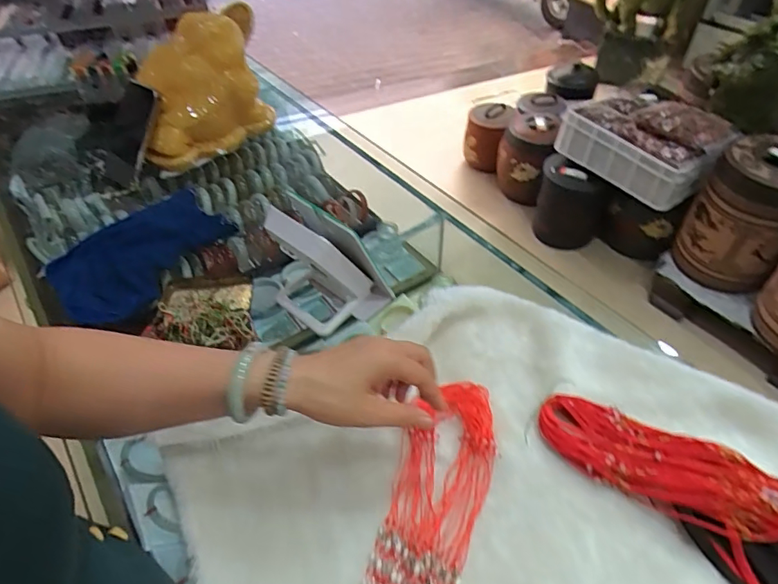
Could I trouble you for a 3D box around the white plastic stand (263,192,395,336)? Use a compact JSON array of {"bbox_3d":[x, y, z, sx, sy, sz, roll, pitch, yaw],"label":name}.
[{"bbox_3d":[-0.078,-0.028,0.598,0.133,0.162,0.081,9,49,11],"label":"white plastic stand"}]

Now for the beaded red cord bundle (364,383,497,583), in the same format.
[{"bbox_3d":[0.026,0.223,0.438,0.081,0.017,0.333,15,51,16],"label":"beaded red cord bundle"}]

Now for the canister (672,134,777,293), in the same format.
[{"bbox_3d":[1.111,-0.243,1.570,0.284,0.403,0.250,29,55,26],"label":"canister"}]

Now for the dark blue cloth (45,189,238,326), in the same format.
[{"bbox_3d":[-0.355,-0.059,0.727,0.190,0.040,0.258,26,54,24],"label":"dark blue cloth"}]

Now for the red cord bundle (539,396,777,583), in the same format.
[{"bbox_3d":[0.271,0.174,0.445,0.282,0.049,0.106,28,55,25],"label":"red cord bundle"}]

